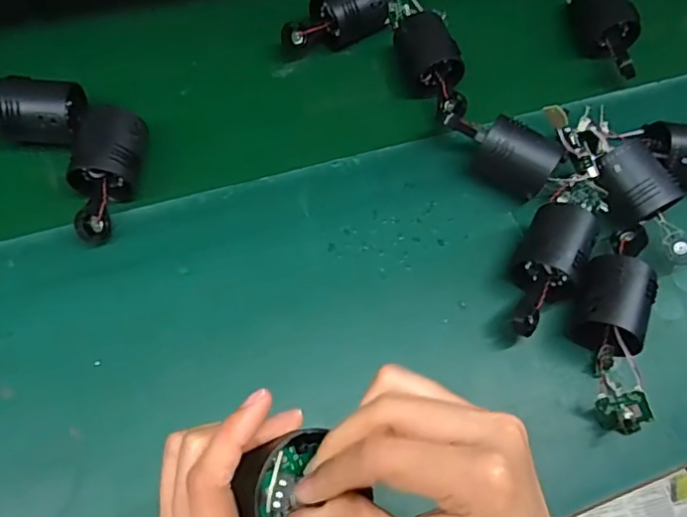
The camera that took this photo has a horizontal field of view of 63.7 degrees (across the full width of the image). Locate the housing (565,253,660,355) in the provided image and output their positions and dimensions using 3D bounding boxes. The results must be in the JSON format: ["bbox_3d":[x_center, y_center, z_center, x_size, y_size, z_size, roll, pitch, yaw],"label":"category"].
[{"bbox_3d":[0.217,0.033,0.446,0.052,0.044,0.073,17,66,4],"label":"housing"}]

